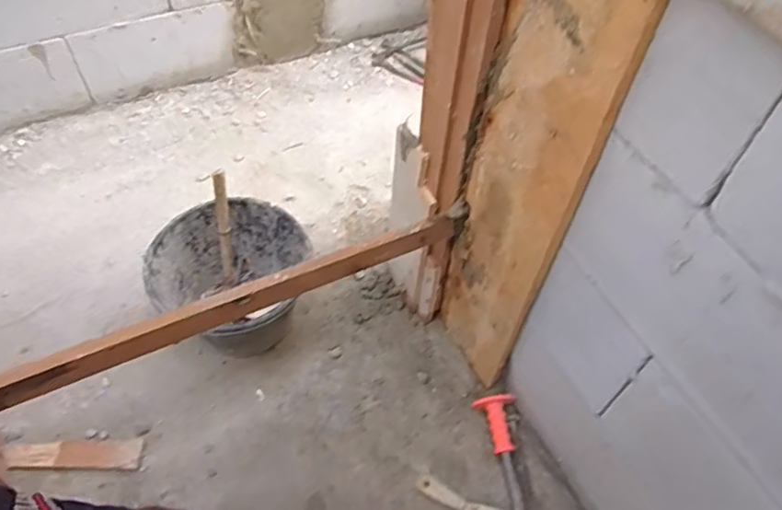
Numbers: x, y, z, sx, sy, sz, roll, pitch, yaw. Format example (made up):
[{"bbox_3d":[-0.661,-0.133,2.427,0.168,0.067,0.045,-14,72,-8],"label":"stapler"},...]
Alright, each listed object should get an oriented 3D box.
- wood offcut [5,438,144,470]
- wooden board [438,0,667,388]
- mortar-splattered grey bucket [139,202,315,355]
[{"bbox_3d":[-0.542,0.341,1.009,0.221,0.008,0.052,0,55,-3],"label":"wood offcut"},{"bbox_3d":[0.168,-0.047,0.836,0.024,0.797,0.176,-27,60,-22],"label":"wooden board"},{"bbox_3d":[-0.276,0.052,1.119,0.276,0.200,0.263,1,55,-2],"label":"mortar-splattered grey bucket"}]

